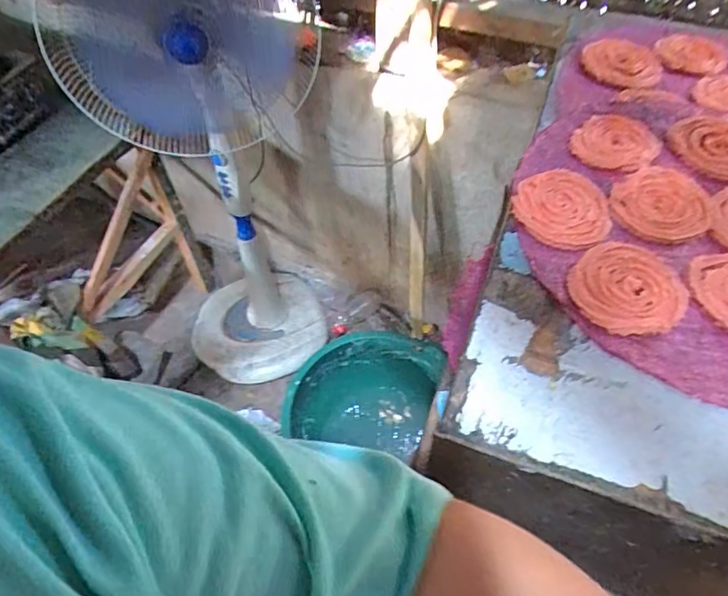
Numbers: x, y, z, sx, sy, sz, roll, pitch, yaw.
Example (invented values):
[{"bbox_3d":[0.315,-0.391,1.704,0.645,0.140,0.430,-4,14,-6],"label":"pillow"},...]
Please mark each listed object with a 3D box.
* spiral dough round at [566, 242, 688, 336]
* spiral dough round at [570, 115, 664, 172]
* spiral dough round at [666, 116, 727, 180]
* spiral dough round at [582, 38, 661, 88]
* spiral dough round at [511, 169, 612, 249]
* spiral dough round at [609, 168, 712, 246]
[{"bbox_3d":[0.208,-0.010,0.403,0.081,0.010,0.092,37,66,22],"label":"spiral dough round"},{"bbox_3d":[0.244,-0.151,0.495,0.073,0.006,0.085,31,64,20],"label":"spiral dough round"},{"bbox_3d":[0.335,-0.143,0.485,0.084,0.005,0.084,-1,57,1],"label":"spiral dough round"},{"bbox_3d":[0.288,-0.264,0.576,0.084,0.010,0.081,-1,57,1],"label":"spiral dough round"},{"bbox_3d":[0.173,-0.081,0.450,0.080,0.004,0.085,-1,57,1],"label":"spiral dough round"},{"bbox_3d":[0.260,-0.081,0.451,0.087,0.010,0.074,-24,60,-13],"label":"spiral dough round"}]

